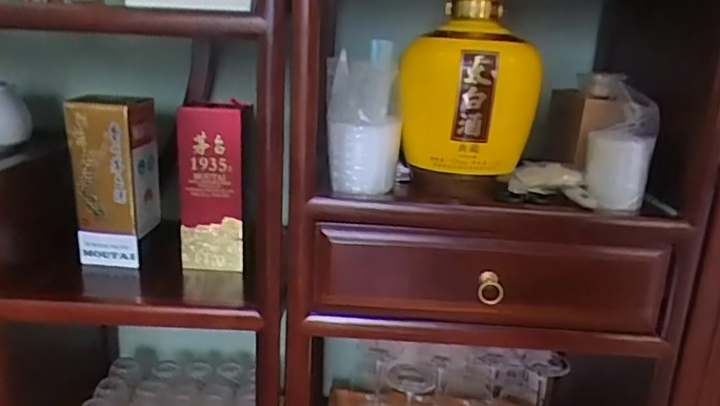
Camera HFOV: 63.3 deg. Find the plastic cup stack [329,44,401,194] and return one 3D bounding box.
[{"bbox_3d":[0.004,-0.103,0.731,0.092,0.168,0.076,6,16,9],"label":"plastic cup stack"}]

